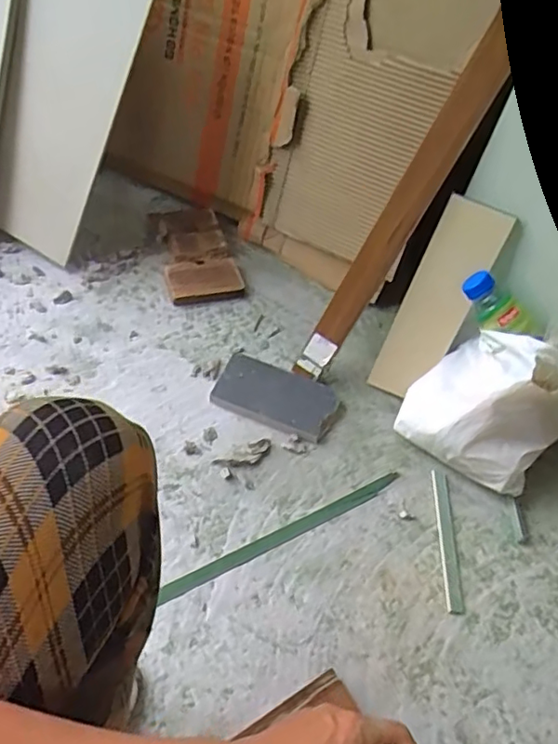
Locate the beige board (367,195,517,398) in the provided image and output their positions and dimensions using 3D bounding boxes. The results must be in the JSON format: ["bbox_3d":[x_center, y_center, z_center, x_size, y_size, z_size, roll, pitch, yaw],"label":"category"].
[{"bbox_3d":[0.221,-0.091,0.836,0.089,0.298,0.015,26,32,8],"label":"beige board"}]

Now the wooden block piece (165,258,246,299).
[{"bbox_3d":[-0.126,-0.156,0.997,0.123,0.023,0.068,-7,54,-17],"label":"wooden block piece"}]

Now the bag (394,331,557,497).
[{"bbox_3d":[0.291,0.047,0.824,0.200,0.214,0.126,35,53,15],"label":"bag"}]

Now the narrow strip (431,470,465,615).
[{"bbox_3d":[0.228,0.223,0.796,0.023,0.013,0.192,8,51,-7],"label":"narrow strip"}]

